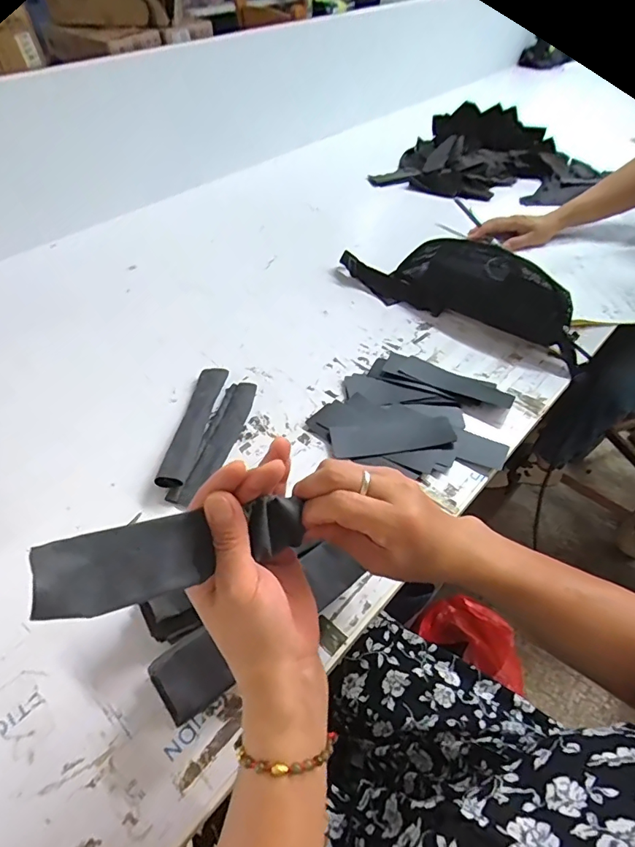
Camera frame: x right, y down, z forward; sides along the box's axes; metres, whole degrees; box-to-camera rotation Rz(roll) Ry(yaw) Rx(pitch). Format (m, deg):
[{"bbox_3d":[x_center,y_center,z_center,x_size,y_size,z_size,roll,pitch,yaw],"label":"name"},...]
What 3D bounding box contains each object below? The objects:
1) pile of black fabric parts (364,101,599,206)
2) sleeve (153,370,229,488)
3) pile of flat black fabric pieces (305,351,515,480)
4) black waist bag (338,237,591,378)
[{"bbox_3d":[0.355,-0.595,1.023,0.406,0.081,0.346,6,49,4],"label":"pile of black fabric parts"},{"bbox_3d":[-0.146,-0.001,0.559,0.034,0.023,0.182,5,49,4],"label":"sleeve"},{"bbox_3d":[0.121,-0.018,0.595,0.222,0.014,0.190,13,50,10],"label":"pile of flat black fabric pieces"},{"bbox_3d":[0.219,-0.209,0.707,0.387,0.087,0.096,30,55,23],"label":"black waist bag"}]

